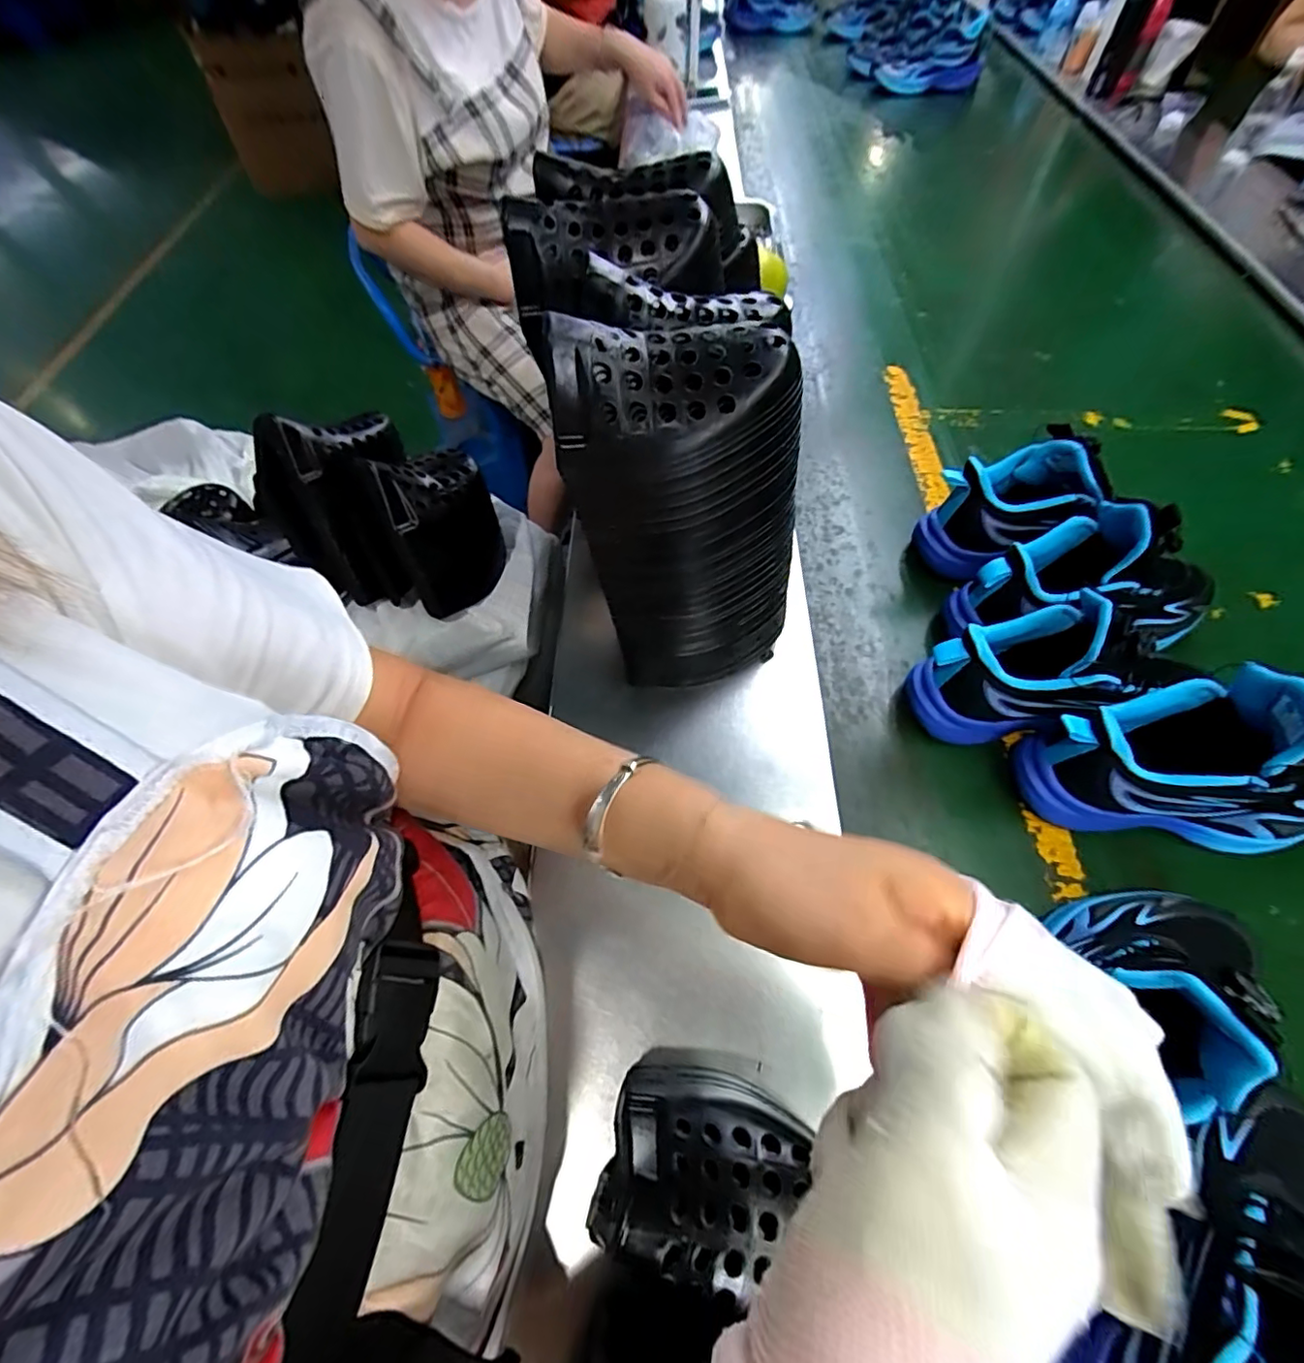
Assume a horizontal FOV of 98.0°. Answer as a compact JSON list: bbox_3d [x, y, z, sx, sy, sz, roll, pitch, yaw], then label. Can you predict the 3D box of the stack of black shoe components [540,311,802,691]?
[{"bbox_3d":[0.026,-0.094,0.416,0.162,0.282,0.080,-12,58,-5],"label":"stack of black shoe components"}]

